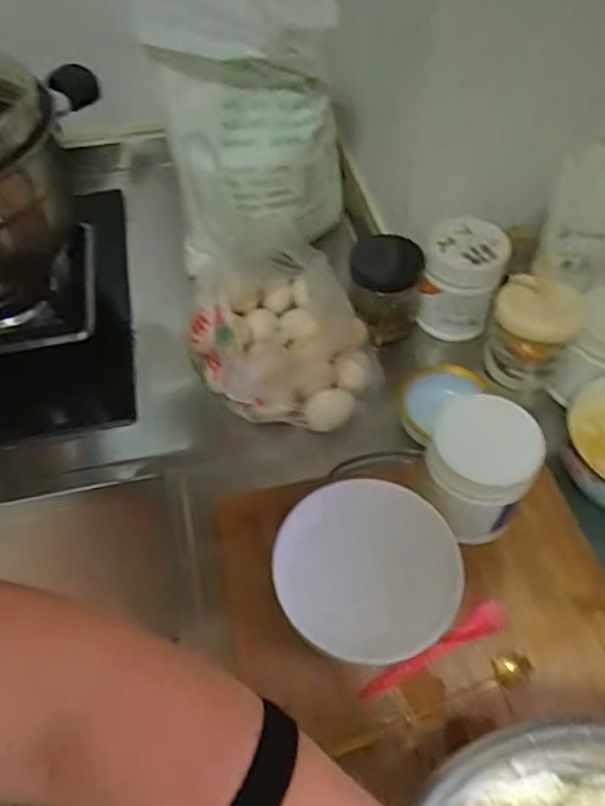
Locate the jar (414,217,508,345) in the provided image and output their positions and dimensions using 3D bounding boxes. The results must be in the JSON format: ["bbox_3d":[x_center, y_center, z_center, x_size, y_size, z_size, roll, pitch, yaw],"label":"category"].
[{"bbox_3d":[0.175,-0.136,0.682,0.083,0.125,0.076,-1,55,1],"label":"jar"}]

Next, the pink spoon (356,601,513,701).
[{"bbox_3d":[0.109,0.202,0.500,0.138,0.008,0.022,-22,57,-14],"label":"pink spoon"}]

